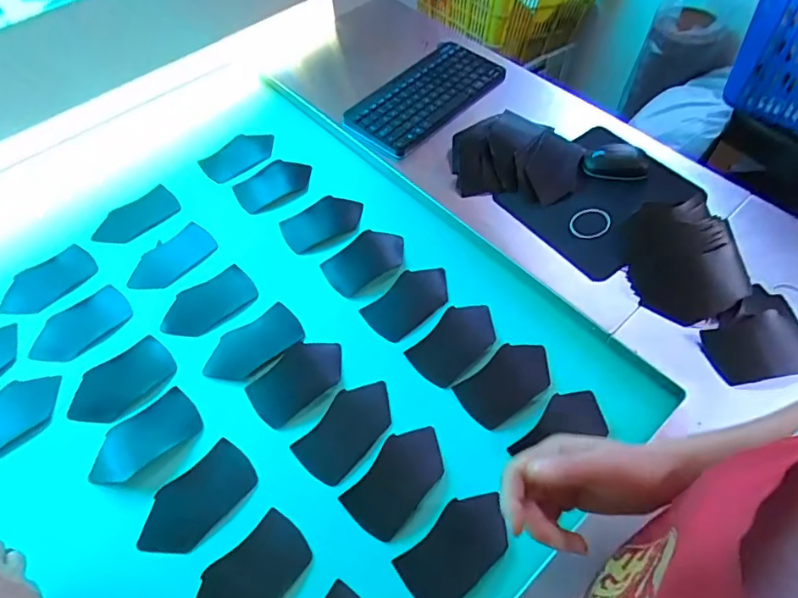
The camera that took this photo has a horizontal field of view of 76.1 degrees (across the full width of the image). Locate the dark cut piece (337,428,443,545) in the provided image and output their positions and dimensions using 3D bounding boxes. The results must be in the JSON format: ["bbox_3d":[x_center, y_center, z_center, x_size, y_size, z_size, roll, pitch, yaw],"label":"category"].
[{"bbox_3d":[0.000,0.196,0.561,0.068,0.014,0.124,35,65,23],"label":"dark cut piece"}]

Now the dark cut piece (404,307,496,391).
[{"bbox_3d":[0.075,0.055,0.658,0.123,0.009,0.067,-42,81,-19],"label":"dark cut piece"}]

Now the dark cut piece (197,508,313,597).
[{"bbox_3d":[-0.152,0.284,0.515,0.068,0.010,0.127,36,65,23],"label":"dark cut piece"}]

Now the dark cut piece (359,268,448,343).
[{"bbox_3d":[0.017,0.000,0.688,0.125,0.013,0.069,-37,62,-20],"label":"dark cut piece"}]

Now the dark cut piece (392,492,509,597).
[{"bbox_3d":[0.061,0.256,0.525,0.122,0.006,0.066,-39,68,-14],"label":"dark cut piece"}]

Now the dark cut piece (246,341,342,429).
[{"bbox_3d":[-0.124,0.098,0.630,0.123,0.015,0.071,-36,62,-19],"label":"dark cut piece"}]

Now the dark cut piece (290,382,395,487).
[{"bbox_3d":[-0.059,0.149,0.595,0.067,0.009,0.127,34,64,22],"label":"dark cut piece"}]

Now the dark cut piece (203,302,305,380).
[{"bbox_3d":[-0.191,0.061,0.669,0.129,0.009,0.064,-35,62,-19],"label":"dark cut piece"}]

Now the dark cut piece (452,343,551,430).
[{"bbox_3d":[0.133,0.098,0.619,0.124,0.017,0.068,-35,62,-19],"label":"dark cut piece"}]

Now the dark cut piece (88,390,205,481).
[{"bbox_3d":[-0.300,0.162,0.600,0.125,0.009,0.069,-36,62,-19],"label":"dark cut piece"}]

